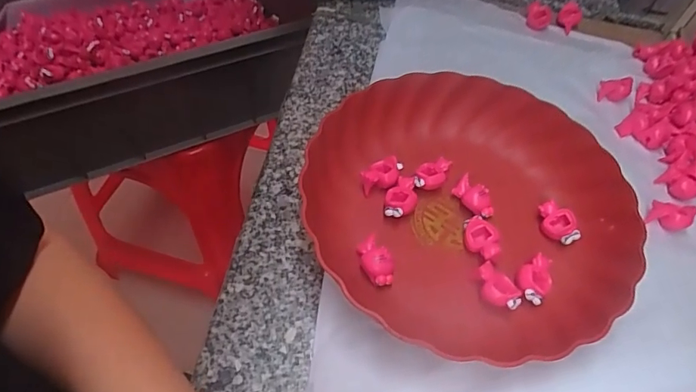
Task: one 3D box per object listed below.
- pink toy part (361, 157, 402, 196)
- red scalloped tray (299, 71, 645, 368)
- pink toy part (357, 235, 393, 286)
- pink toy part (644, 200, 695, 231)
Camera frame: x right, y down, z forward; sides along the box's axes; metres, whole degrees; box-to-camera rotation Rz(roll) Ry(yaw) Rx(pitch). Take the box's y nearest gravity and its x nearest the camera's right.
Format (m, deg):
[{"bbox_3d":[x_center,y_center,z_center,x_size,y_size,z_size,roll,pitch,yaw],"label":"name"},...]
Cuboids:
[{"bbox_3d":[0.027,-0.016,0.384,0.023,0.019,0.034,37,61,19],"label":"pink toy part"},{"bbox_3d":[0.093,0.006,0.366,0.242,0.051,0.226,15,56,6],"label":"red scalloped tray"},{"bbox_3d":[0.019,0.049,0.339,0.020,0.024,0.033,-20,60,-17],"label":"pink toy part"},{"bbox_3d":[0.270,0.016,0.393,0.033,0.021,0.018,16,57,6],"label":"pink toy part"}]

